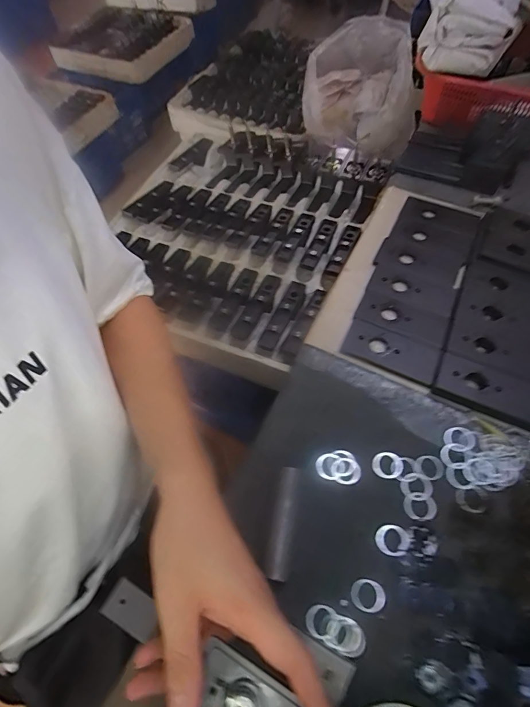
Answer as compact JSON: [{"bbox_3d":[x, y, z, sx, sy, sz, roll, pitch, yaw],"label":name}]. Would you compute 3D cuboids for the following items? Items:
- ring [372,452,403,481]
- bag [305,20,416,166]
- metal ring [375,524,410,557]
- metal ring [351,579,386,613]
[{"bbox_3d":[0.121,0.111,0.379,0.029,0.004,0.026,4,60,6],"label":"ring"},{"bbox_3d":[0.250,-0.692,1.021,0.293,0.222,0.260,-2,59,3],"label":"bag"},{"bbox_3d":[0.116,0.169,0.346,0.029,0.004,0.026,22,63,16],"label":"metal ring"},{"bbox_3d":[0.088,0.206,0.325,0.028,0.004,0.024,20,63,15],"label":"metal ring"}]

